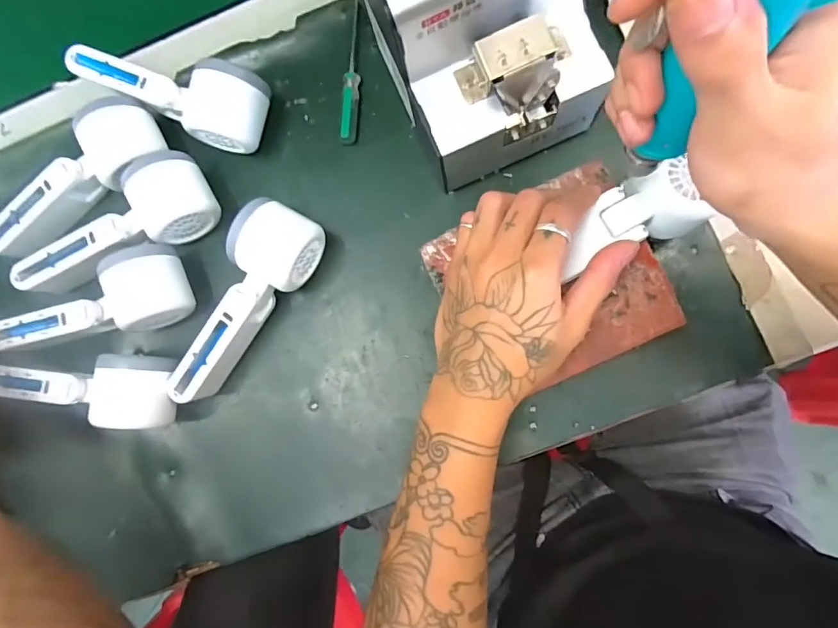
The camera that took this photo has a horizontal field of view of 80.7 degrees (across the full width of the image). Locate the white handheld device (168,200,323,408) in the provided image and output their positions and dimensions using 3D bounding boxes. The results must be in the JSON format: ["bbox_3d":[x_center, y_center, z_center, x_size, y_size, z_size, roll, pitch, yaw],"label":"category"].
[{"bbox_3d":[-0.132,-0.004,0.383,0.053,0.062,0.162,27,89,9],"label":"white handheld device"}]

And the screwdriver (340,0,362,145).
[{"bbox_3d":[-0.055,-0.201,0.410,0.012,0.014,0.120,2,85,7],"label":"screwdriver"}]

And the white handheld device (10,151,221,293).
[{"bbox_3d":[-0.243,-0.068,0.400,0.161,0.045,0.062,-26,82,4],"label":"white handheld device"}]

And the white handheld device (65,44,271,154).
[{"bbox_3d":[-0.204,-0.179,0.406,0.163,0.054,0.057,17,87,8],"label":"white handheld device"}]

